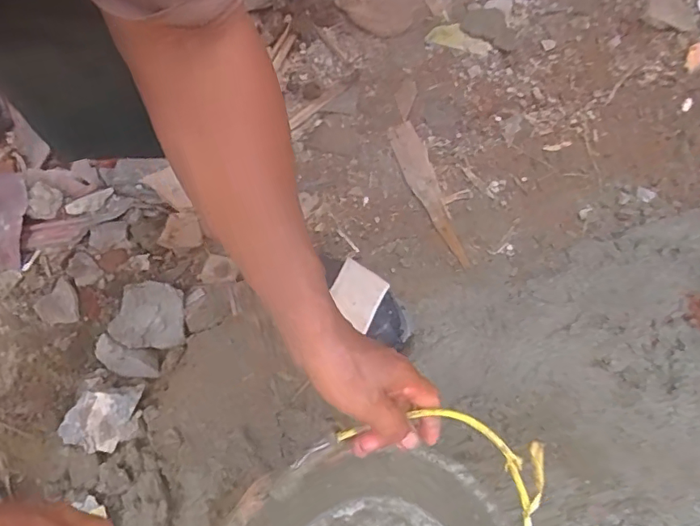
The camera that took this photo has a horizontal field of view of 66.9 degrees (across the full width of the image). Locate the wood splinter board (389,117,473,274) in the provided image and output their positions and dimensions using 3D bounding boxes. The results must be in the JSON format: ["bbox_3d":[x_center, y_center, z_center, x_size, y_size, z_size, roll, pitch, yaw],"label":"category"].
[{"bbox_3d":[0.127,-0.117,0.867,0.048,0.010,0.289,-19,63,0],"label":"wood splinter board"}]

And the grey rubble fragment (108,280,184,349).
[{"bbox_3d":[-0.301,0.086,0.788,0.094,0.083,0.021,6,14,-31],"label":"grey rubble fragment"}]

